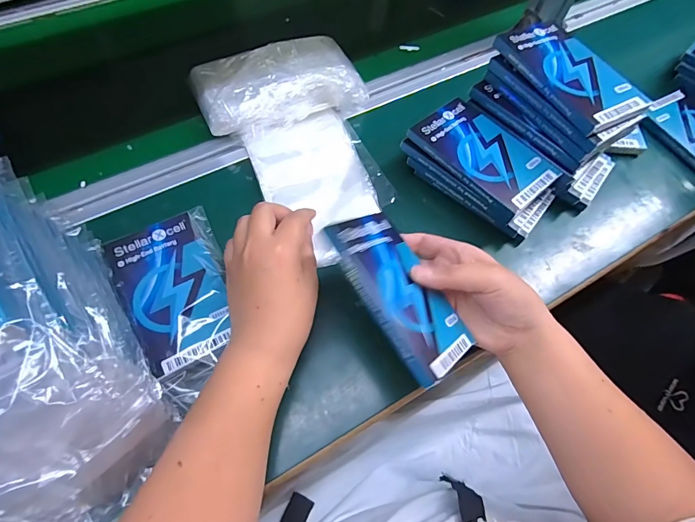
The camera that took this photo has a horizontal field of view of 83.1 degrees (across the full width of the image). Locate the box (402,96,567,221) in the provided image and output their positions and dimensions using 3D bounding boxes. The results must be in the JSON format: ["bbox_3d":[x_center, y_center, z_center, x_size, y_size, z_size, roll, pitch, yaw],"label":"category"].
[{"bbox_3d":[0.135,-0.107,0.389,0.081,0.010,0.130,-38,71,-20],"label":"box"}]

